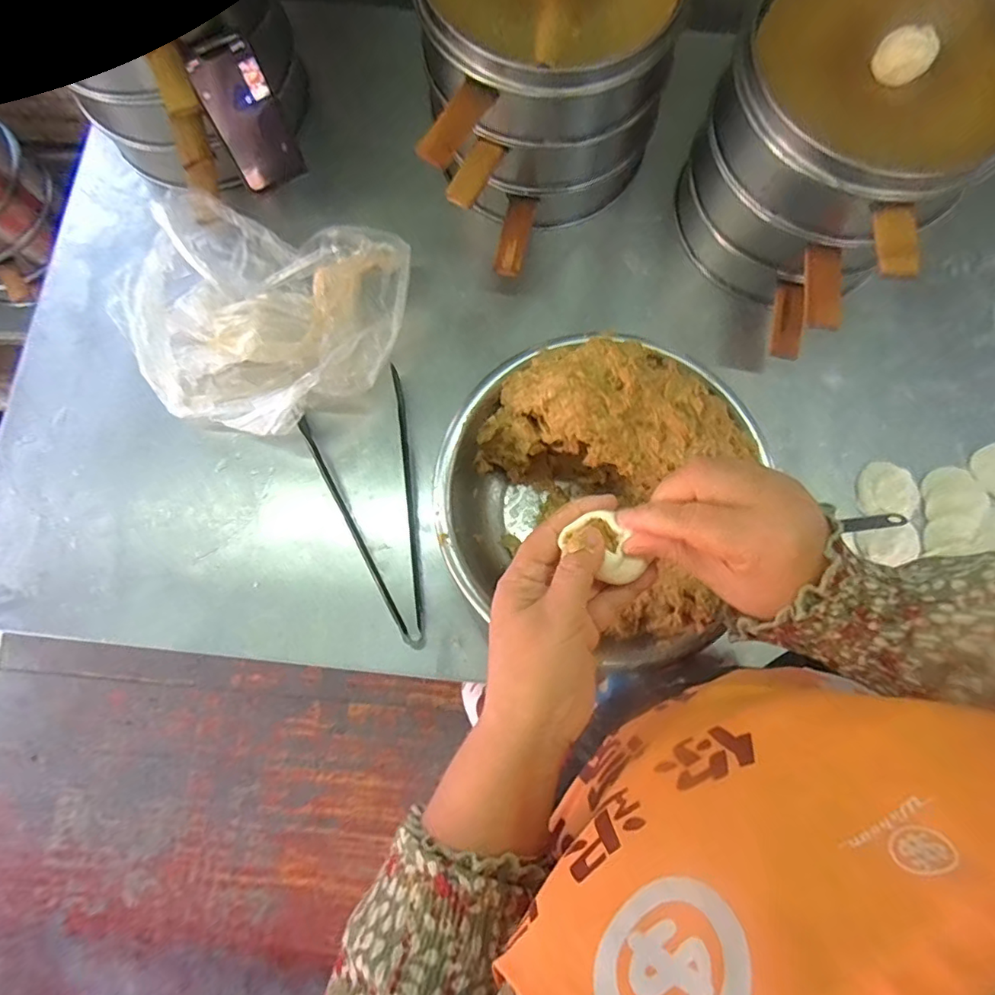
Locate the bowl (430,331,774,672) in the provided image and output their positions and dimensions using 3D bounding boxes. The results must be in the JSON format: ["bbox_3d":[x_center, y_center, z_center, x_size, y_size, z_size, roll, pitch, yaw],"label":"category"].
[{"bbox_3d":[0.081,-0.008,0.489,0.242,0.128,0.251,0,78,0],"label":"bowl"}]

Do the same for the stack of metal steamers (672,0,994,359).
[{"bbox_3d":[0.326,-0.310,0.510,0.221,0.221,0.232,-30,79,-6],"label":"stack of metal steamers"}]

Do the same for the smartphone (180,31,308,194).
[{"bbox_3d":[-0.256,-0.389,0.564,0.067,0.146,0.013,-35,69,-8],"label":"smartphone"}]

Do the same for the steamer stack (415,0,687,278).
[{"bbox_3d":[0.052,-0.397,0.541,0.219,0.200,0.277,-1,78,0],"label":"steamer stack"}]

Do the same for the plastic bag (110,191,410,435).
[{"bbox_3d":[-0.244,-0.179,0.550,0.270,0.084,0.219,14,78,3],"label":"plastic bag"}]

